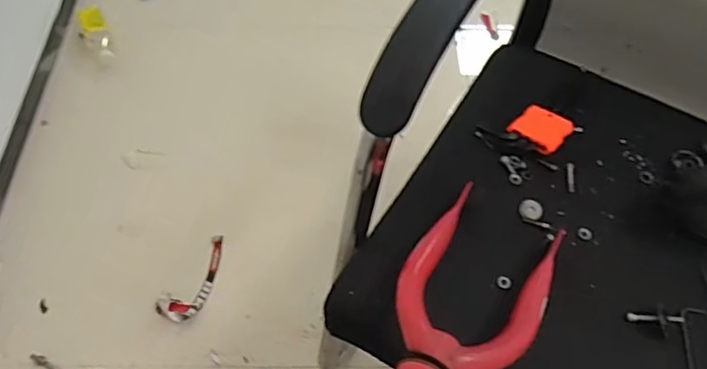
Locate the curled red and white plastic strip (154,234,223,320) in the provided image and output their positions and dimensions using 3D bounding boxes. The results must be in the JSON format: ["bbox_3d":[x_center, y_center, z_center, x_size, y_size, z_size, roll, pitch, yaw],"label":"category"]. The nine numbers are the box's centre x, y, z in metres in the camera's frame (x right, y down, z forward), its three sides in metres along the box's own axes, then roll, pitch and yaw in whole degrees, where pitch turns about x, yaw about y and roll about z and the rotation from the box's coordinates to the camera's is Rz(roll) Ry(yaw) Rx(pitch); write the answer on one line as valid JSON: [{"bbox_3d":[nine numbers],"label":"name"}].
[{"bbox_3d":[-0.270,0.167,1.036,0.061,0.027,0.165,29,63,16],"label":"curled red and white plastic strip"}]

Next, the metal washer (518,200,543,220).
[{"bbox_3d":[0.184,0.026,0.612,0.023,0.006,0.021,0,59,0],"label":"metal washer"}]

